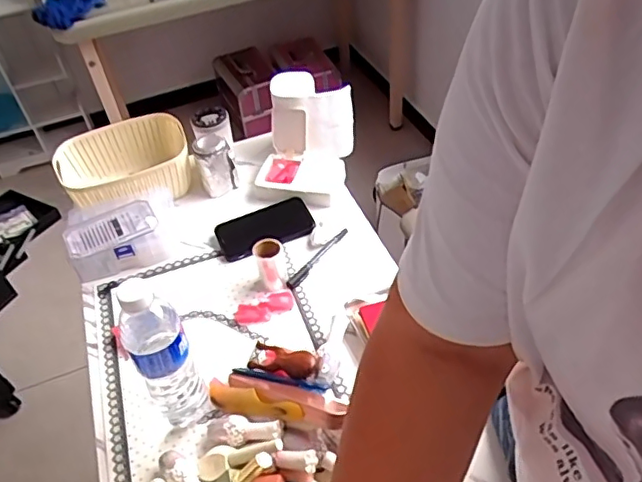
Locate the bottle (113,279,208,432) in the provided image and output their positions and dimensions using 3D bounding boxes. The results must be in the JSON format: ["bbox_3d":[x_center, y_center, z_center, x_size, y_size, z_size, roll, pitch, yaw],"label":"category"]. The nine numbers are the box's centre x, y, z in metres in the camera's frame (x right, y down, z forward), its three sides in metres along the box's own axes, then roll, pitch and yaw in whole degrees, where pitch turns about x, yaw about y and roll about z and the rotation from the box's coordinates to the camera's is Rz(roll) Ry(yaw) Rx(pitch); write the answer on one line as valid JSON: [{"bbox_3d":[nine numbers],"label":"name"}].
[{"bbox_3d":[-0.175,0.127,0.632,0.062,0.211,0.065,-17,47,-11],"label":"bottle"}]

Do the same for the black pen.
[{"bbox_3d":[-0.005,0.024,0.855,0.013,0.014,0.133,27,52,30],"label":"black pen"}]

